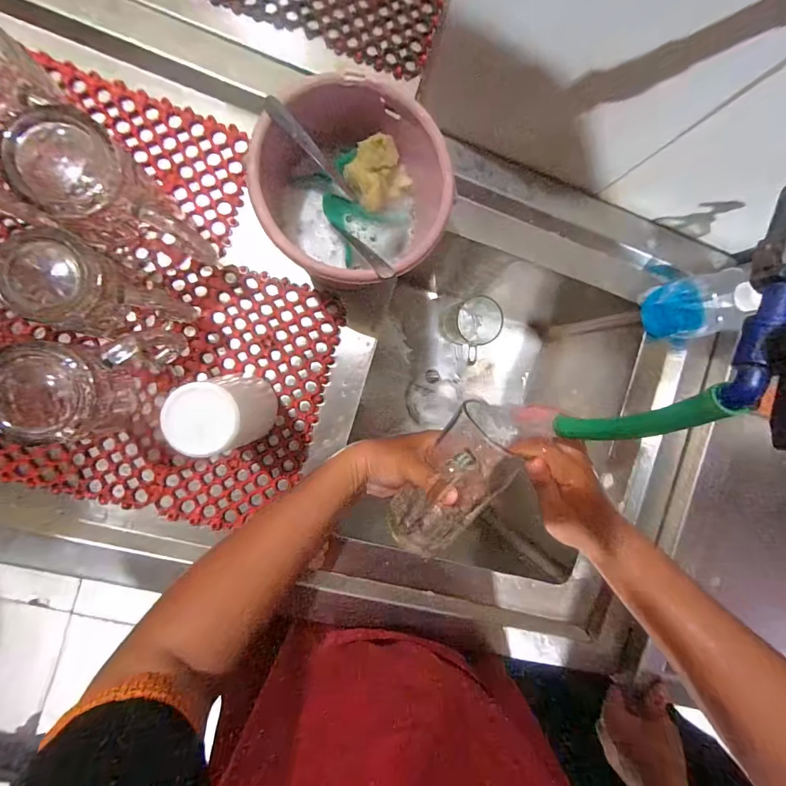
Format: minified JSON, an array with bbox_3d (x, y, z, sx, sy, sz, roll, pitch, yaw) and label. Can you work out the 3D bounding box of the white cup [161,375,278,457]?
[{"bbox_3d":[-0.159,0.021,0.388,0.062,0.158,0.073,-3,93,-8],"label":"white cup"}]

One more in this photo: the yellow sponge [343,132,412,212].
[{"bbox_3d":[-0.015,-0.221,0.404,0.057,0.035,0.053,-38,97,-5],"label":"yellow sponge"}]

